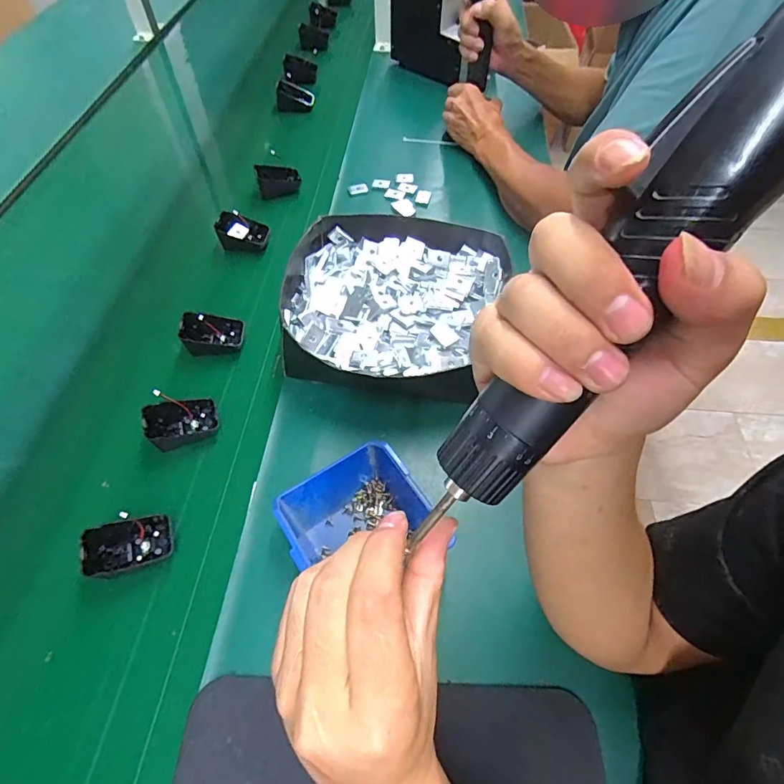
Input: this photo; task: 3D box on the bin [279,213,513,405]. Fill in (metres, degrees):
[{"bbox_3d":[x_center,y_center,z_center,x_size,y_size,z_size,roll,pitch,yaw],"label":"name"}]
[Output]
[{"bbox_3d":[-0.006,-0.099,0.527,0.233,0.075,0.229,1,58,-1],"label":"bin"}]

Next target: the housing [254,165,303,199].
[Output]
[{"bbox_3d":[-0.177,-0.332,0.719,0.064,0.032,0.048,-12,59,-10],"label":"housing"}]

